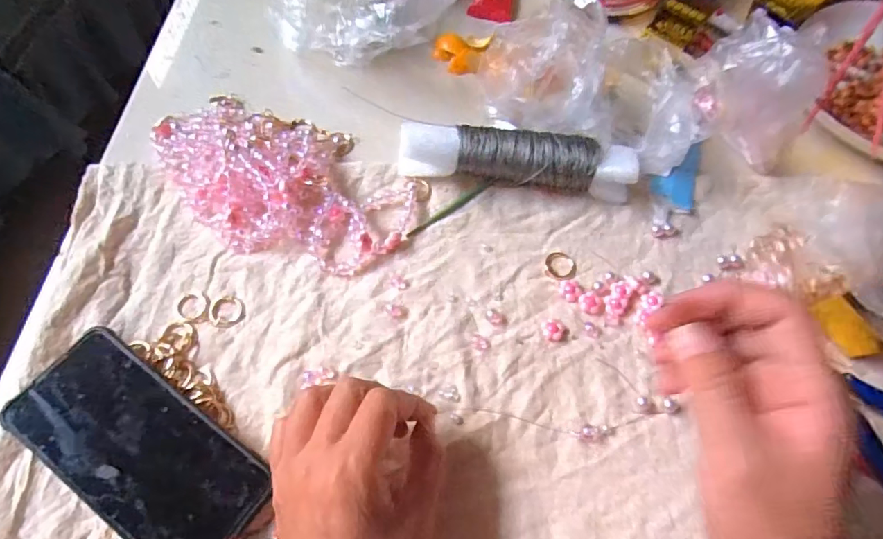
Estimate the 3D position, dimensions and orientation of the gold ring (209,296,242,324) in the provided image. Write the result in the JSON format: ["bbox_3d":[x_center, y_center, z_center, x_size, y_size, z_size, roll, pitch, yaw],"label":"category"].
[{"bbox_3d":[-0.153,0.028,0.362,0.022,0.004,0.021,0,62,0],"label":"gold ring"}]

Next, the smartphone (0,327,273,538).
[{"bbox_3d":[-0.180,0.108,0.304,0.155,0.008,0.077,36,68,10],"label":"smartphone"}]

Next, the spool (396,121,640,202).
[{"bbox_3d":[0.057,-0.082,0.400,0.182,0.043,0.035,6,63,2],"label":"spool"}]

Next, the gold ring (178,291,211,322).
[{"bbox_3d":[-0.177,0.025,0.364,0.024,0.004,0.023,0,62,0],"label":"gold ring"}]

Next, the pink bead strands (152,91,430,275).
[{"bbox_3d":[-0.130,-0.078,0.398,0.227,0.032,0.127,31,66,15],"label":"pink bead strands"}]

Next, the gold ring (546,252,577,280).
[{"bbox_3d":[0.089,-0.003,0.381,0.024,0.004,0.021,37,68,17],"label":"gold ring"}]

